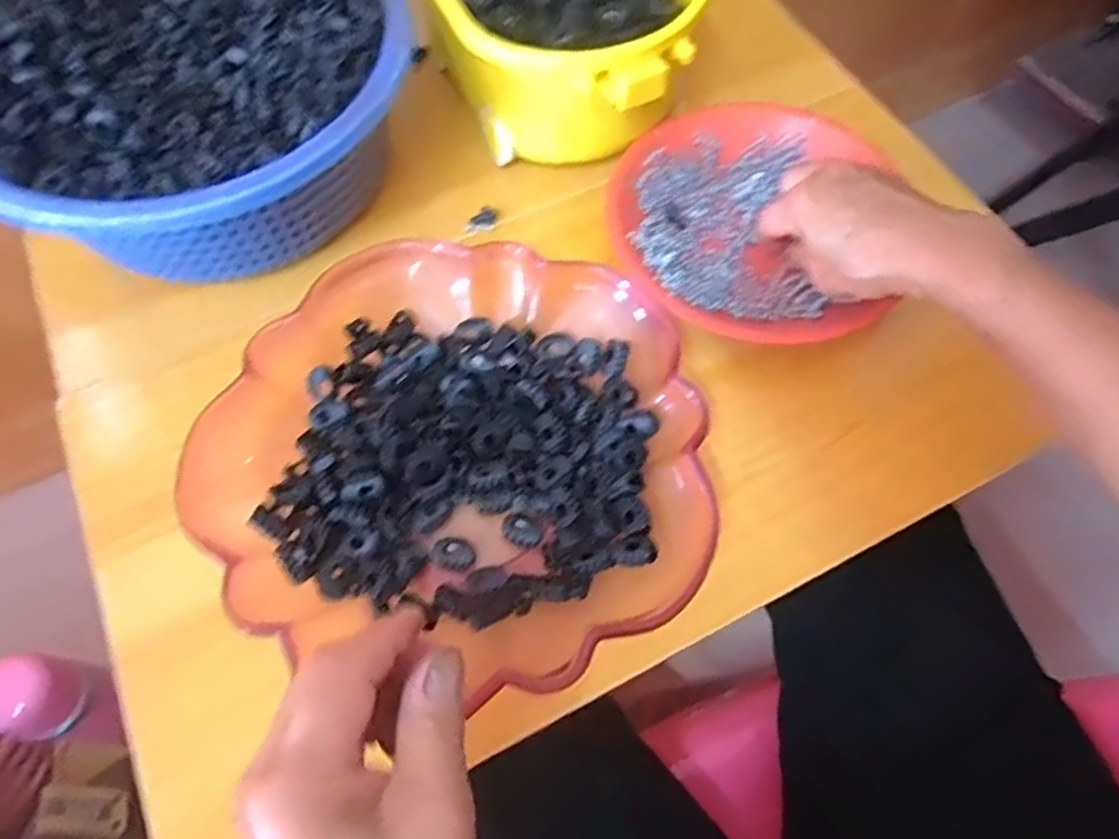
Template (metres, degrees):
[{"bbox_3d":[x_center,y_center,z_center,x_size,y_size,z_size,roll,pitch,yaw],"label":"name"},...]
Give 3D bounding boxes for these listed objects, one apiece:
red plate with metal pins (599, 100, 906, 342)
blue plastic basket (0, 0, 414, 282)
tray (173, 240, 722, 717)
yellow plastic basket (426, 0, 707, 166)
[{"bbox_3d":[0.118,-0.135,0.469,0.165,0.024,0.181,0,64,0],"label":"red plate with metal pins"},{"bbox_3d":[-0.229,-0.201,0.465,0.263,0.121,0.256,-24,66,-11],"label":"blue plastic basket"},{"bbox_3d":[-0.052,0.017,0.377,0.252,0.056,0.250,11,65,6],"label":"tray"},{"bbox_3d":[-0.006,-0.289,0.501,0.173,0.087,0.262,-21,66,-9],"label":"yellow plastic basket"}]

